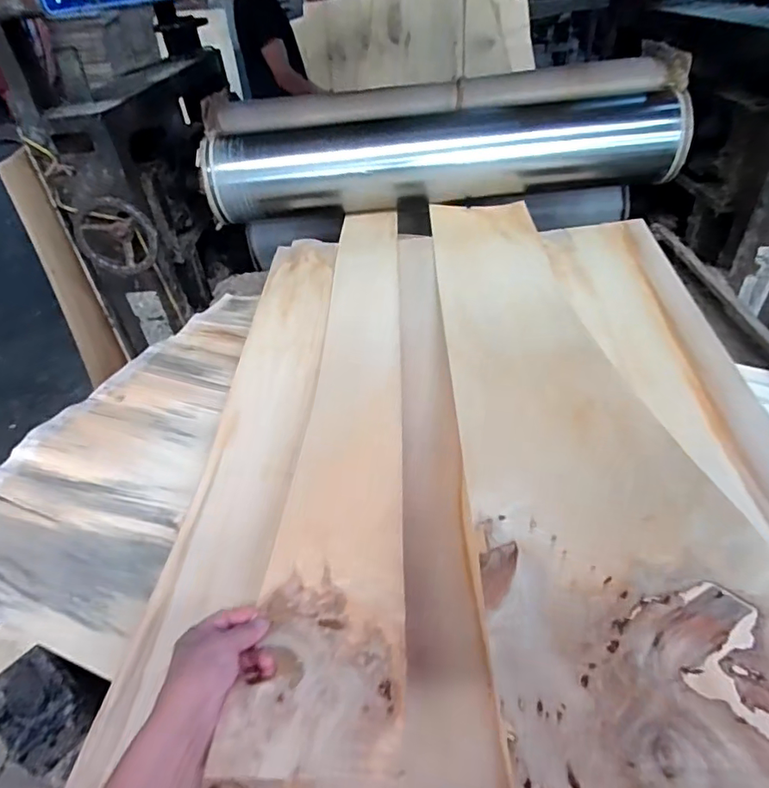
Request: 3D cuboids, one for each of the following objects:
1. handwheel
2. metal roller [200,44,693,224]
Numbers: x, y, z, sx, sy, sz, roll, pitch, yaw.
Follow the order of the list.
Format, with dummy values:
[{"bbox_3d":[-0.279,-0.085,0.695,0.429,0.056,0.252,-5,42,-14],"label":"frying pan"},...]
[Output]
[{"bbox_3d":[-0.569,-0.333,1.073,0.162,0.170,0.036,11,36,-2],"label":"handwheel"},{"bbox_3d":[0.128,-0.603,1.244,1.102,0.279,0.258,-3,37,2],"label":"metal roller"}]

